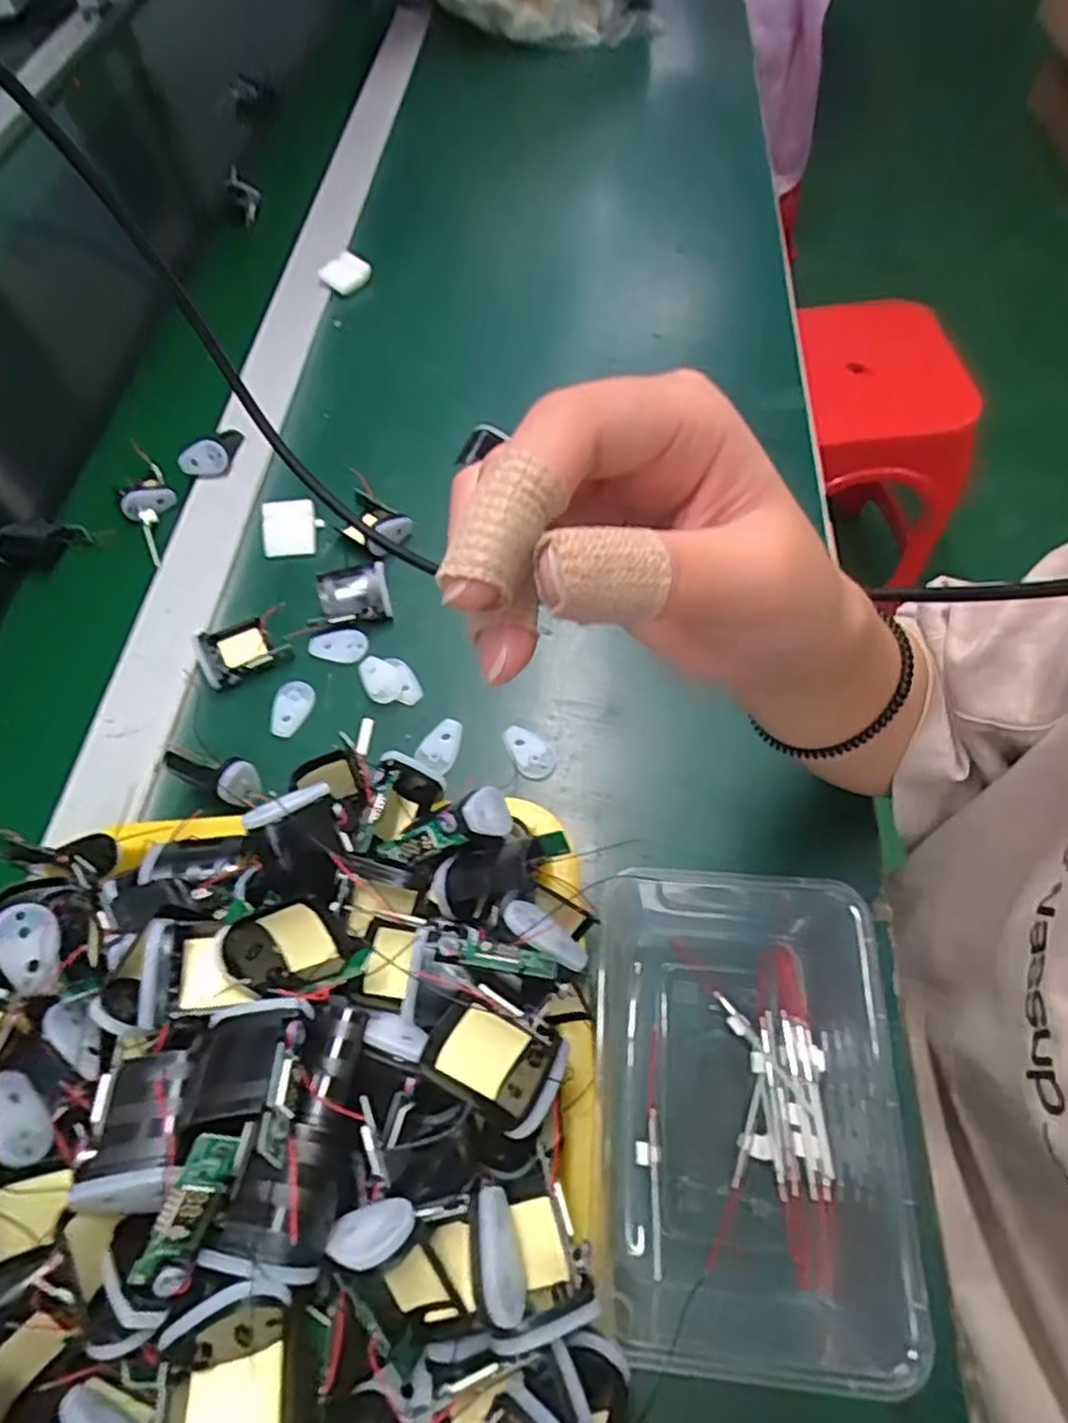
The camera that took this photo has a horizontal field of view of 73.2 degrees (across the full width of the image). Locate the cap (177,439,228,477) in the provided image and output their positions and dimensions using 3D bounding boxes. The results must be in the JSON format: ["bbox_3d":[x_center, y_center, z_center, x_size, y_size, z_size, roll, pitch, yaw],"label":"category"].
[{"bbox_3d":[-0.239,-0.183,0.520,0.037,0.024,0.008,-9,30,8],"label":"cap"}]

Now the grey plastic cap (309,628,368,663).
[{"bbox_3d":[-0.122,-0.042,0.451,0.037,0.004,0.021,10,86,8],"label":"grey plastic cap"}]

